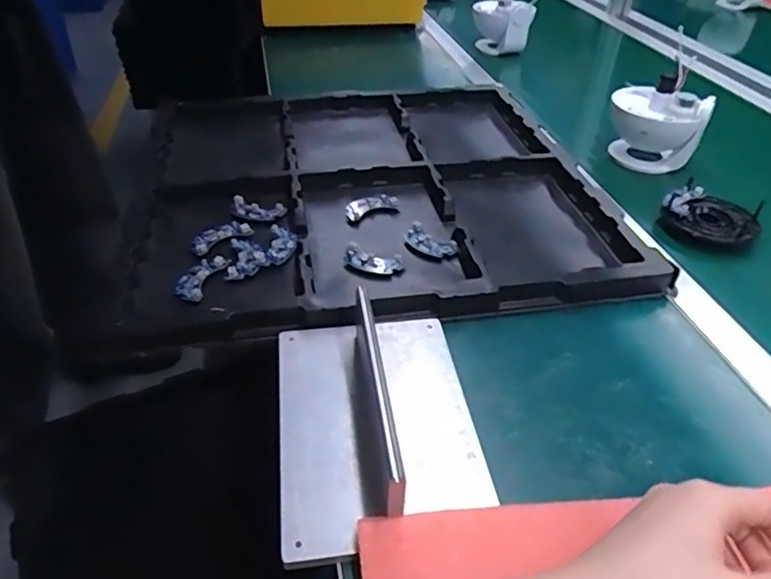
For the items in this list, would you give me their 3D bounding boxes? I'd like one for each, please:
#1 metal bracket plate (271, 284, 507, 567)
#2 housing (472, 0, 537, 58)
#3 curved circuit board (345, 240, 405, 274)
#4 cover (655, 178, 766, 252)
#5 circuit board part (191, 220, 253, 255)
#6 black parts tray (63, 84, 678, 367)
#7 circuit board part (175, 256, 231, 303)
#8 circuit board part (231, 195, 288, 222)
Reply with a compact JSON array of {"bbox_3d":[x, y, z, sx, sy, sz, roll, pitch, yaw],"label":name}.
[{"bbox_3d":[-0.007,0.078,0.416,0.141,0.061,0.196,-5,39,-8],"label":"metal bracket plate"},{"bbox_3d":[0.224,-0.513,1.106,0.068,0.092,0.106,-23,44,-27],"label":"housing"},{"bbox_3d":[-0.013,-0.028,0.584,0.058,0.020,0.024,13,40,15],"label":"curved circuit board"},{"bbox_3d":[0.369,-0.081,0.655,0.097,0.035,0.089,1,38,-1],"label":"cover"},{"bbox_3d":[-0.173,-0.057,0.608,0.065,0.009,0.025,-25,45,-29],"label":"circuit board part"},{"bbox_3d":[-0.037,-0.123,0.708,0.545,0.047,0.508,-6,39,-9],"label":"black parts tray"},{"bbox_3d":[-0.178,-0.011,0.558,0.031,0.009,0.065,11,39,11],"label":"circuit board part"},{"bbox_3d":[-0.146,-0.091,0.657,0.060,0.015,0.028,8,39,8],"label":"circuit board part"}]

